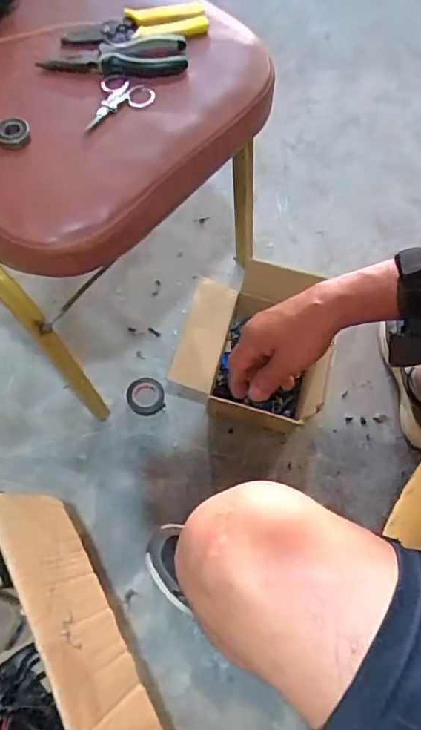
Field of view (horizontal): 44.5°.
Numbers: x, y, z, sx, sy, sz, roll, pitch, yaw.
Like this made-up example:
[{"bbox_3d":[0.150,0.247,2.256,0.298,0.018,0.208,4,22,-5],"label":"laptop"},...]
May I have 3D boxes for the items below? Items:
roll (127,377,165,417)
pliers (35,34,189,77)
[{"bbox_3d":[-0.110,0.053,0.871,0.061,0.019,0.065,1,67,-3],"label":"roll"},{"bbox_3d":[-0.103,-0.324,0.546,0.153,0.020,0.054,-2,67,-4],"label":"pliers"}]

